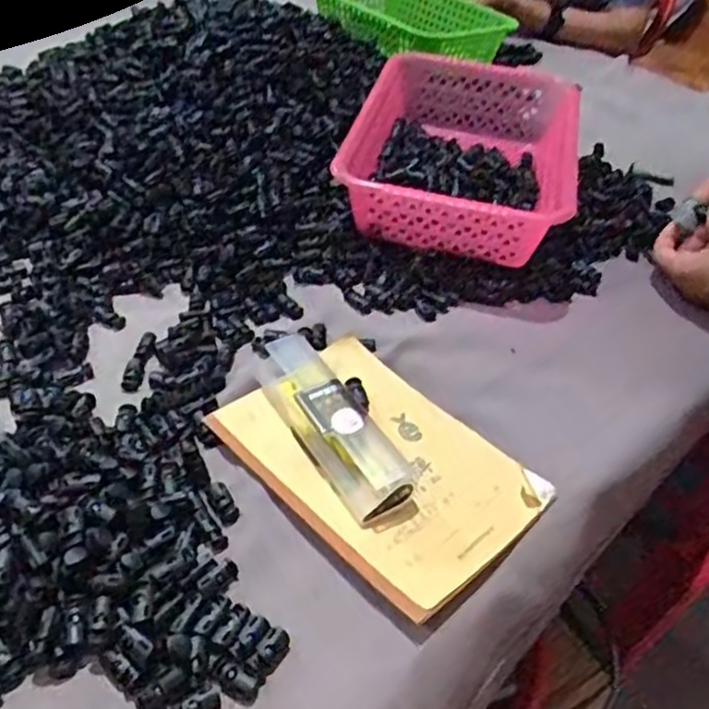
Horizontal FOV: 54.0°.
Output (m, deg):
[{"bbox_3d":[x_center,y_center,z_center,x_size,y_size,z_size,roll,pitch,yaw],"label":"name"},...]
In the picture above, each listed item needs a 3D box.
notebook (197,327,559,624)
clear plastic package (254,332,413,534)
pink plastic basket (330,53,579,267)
[{"bbox_3d":[0.015,0.071,0.489,0.144,0.018,0.208,-30,54,-34],"label":"notebook"},{"bbox_3d":[-0.018,0.045,0.488,0.043,0.034,0.156,-20,49,-28],"label":"clear plastic package"},{"bbox_3d":[0.108,-0.201,0.707,0.210,0.100,0.285,14,42,6],"label":"pink plastic basket"}]

